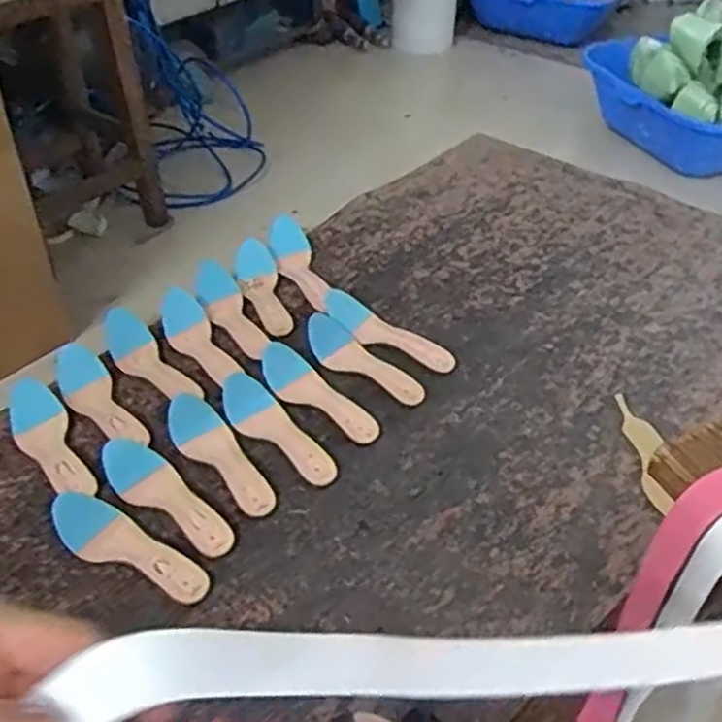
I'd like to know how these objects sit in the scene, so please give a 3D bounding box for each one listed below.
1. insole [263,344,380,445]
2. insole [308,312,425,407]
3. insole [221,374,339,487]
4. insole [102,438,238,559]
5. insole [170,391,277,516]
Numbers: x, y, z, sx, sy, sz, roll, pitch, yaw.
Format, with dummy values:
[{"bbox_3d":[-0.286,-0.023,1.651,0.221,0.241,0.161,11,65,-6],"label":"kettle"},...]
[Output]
[{"bbox_3d":[-0.067,0.054,1.178,0.227,0.030,0.071,37,50,16],"label":"insole"},{"bbox_3d":[0.000,0.000,1.226,0.220,0.043,0.077,31,49,30],"label":"insole"},{"bbox_3d":[-0.122,0.102,1.115,0.216,0.024,0.064,40,52,17],"label":"insole"},{"bbox_3d":[-0.260,0.183,1.042,0.221,0.024,0.071,33,58,20],"label":"insole"},{"bbox_3d":[-0.193,0.135,1.079,0.067,0.035,0.210,-31,65,-32],"label":"insole"}]

